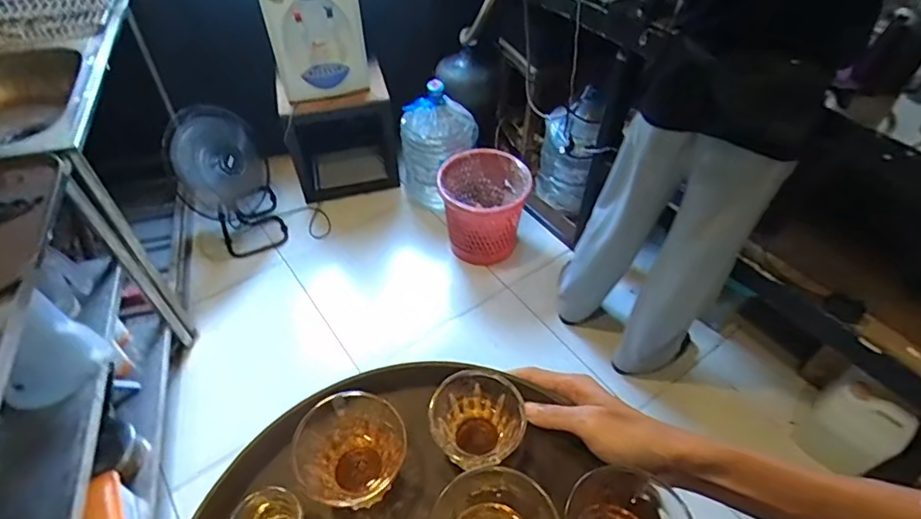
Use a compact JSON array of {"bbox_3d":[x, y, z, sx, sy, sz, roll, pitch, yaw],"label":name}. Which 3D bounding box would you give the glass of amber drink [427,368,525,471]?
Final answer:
[{"bbox_3d":[0.011,0.123,0.392,0.069,0.053,0.066,-3,49,3],"label":"glass of amber drink"}]

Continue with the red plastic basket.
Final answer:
[{"bbox_3d":[0.095,-0.181,1.829,0.310,0.316,0.290,-2,49,5],"label":"red plastic basket"}]

